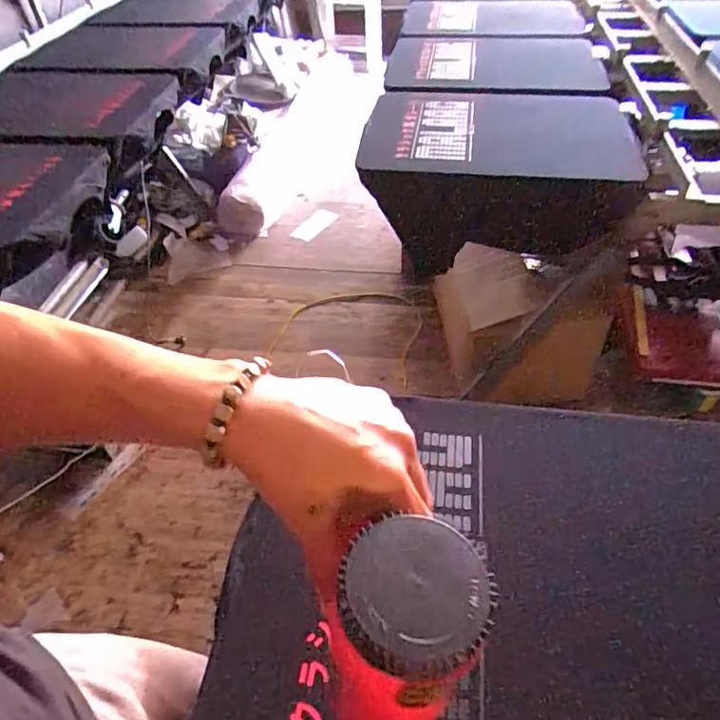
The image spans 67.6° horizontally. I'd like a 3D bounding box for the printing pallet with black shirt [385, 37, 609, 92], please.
[{"bbox_3d":[0.352,-0.799,1.460,0.588,0.043,0.434,4,46,7],"label":"printing pallet with black shirt"}]

